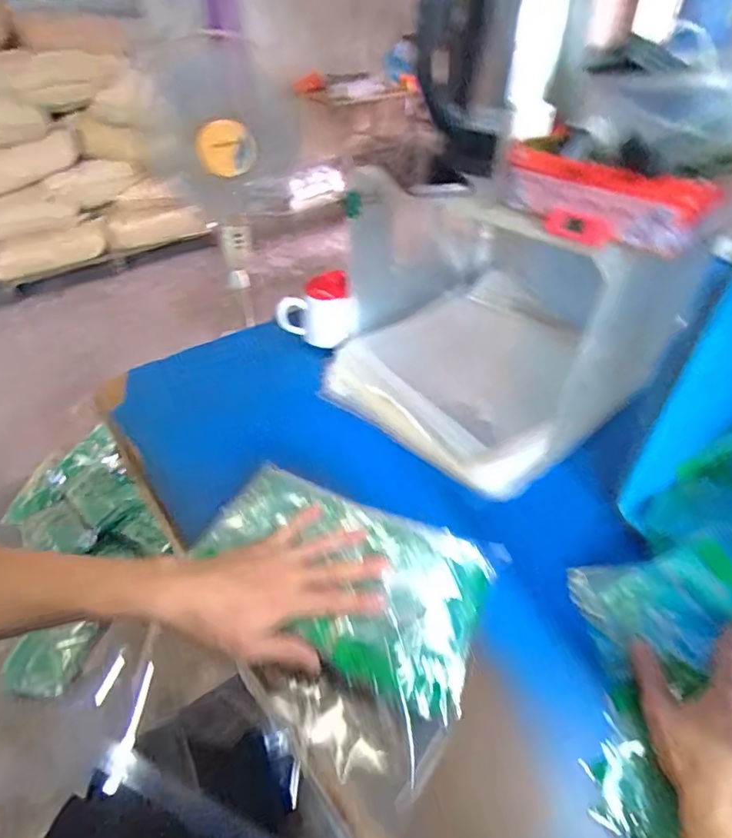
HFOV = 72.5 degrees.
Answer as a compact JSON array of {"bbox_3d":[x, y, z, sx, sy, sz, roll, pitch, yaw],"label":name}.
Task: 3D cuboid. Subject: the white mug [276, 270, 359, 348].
[{"bbox_3d":[-0.070,-0.181,0.799,0.118,0.095,0.079,14,43,17],"label":"white mug"}]

